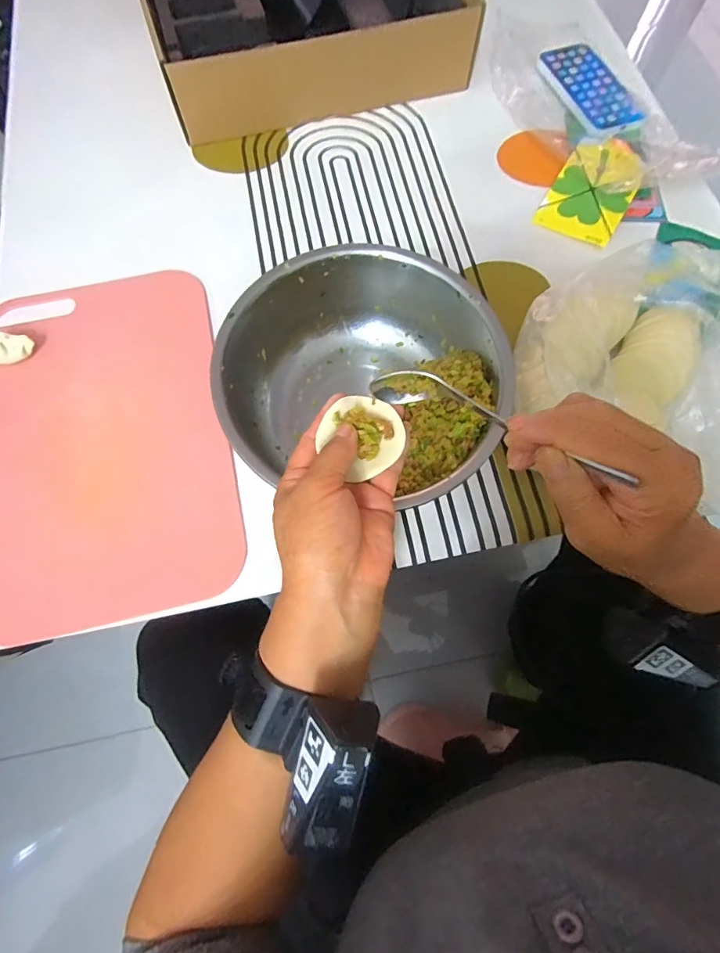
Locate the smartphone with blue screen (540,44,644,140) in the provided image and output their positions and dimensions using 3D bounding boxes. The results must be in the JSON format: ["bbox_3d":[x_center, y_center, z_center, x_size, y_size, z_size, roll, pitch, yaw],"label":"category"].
[{"bbox_3d":[0.281,-0.479,0.547,0.074,0.005,0.154,-21,73,-6],"label":"smartphone with blue screen"}]

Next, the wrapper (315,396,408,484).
[{"bbox_3d":[0.003,-0.028,0.281,0.049,0.019,0.048,-42,76,-11],"label":"wrapper"}]

